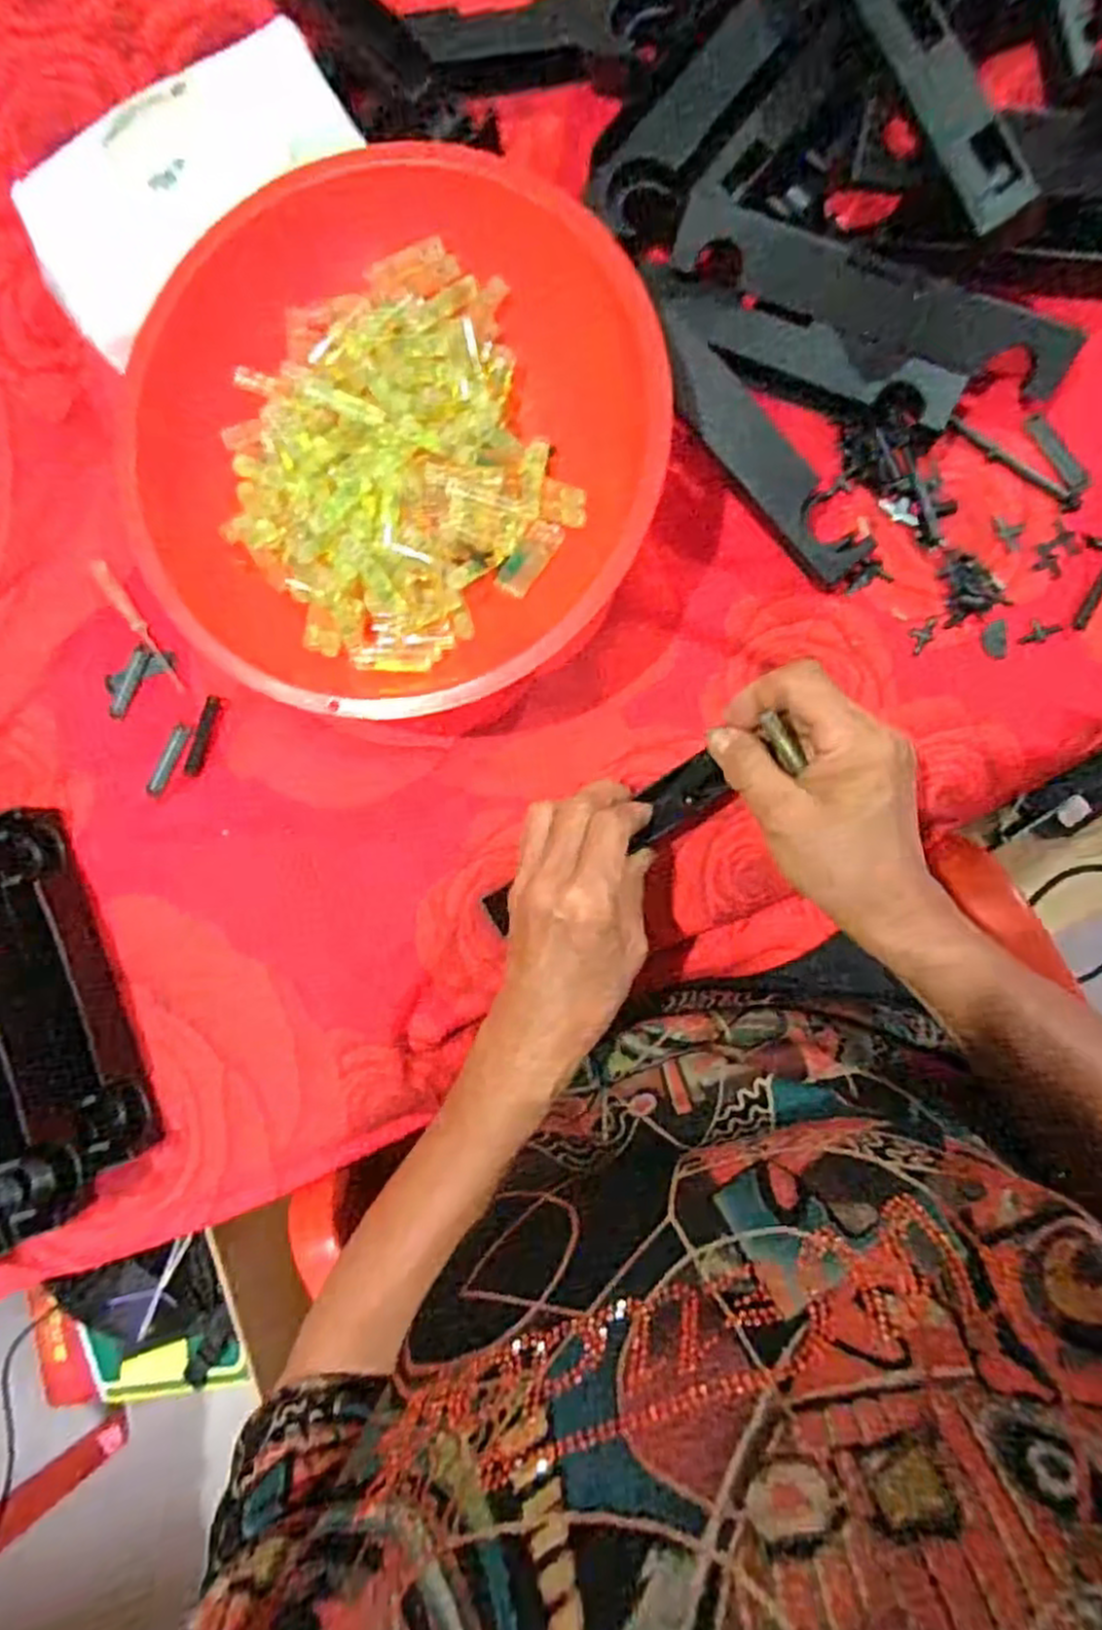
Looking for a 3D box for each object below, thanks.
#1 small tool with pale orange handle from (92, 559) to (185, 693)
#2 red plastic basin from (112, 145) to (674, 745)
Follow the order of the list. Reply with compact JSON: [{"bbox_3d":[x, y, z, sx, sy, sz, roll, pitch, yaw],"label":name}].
[{"bbox_3d":[-0.230,-0.107,0.418,0.010,0.004,0.090,-39,85,4],"label":"small tool with pale orange handle"},{"bbox_3d":[-0.074,-0.170,0.366,0.236,0.079,0.227,0,89,6],"label":"red plastic basin"}]

